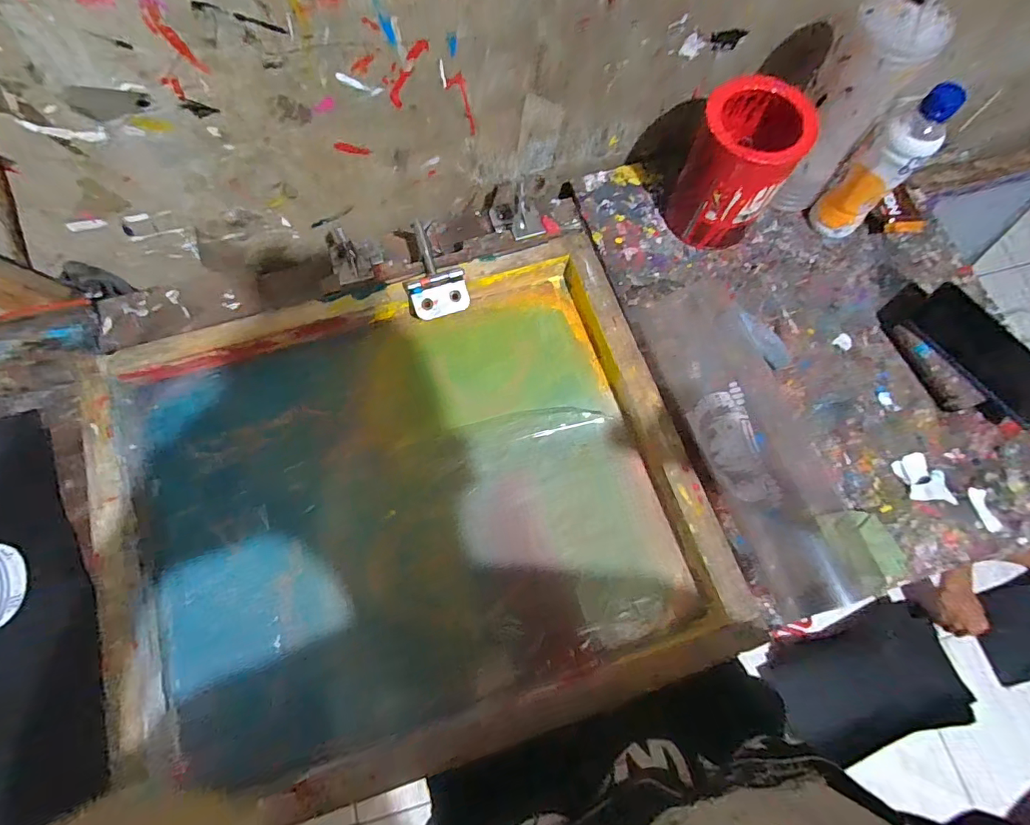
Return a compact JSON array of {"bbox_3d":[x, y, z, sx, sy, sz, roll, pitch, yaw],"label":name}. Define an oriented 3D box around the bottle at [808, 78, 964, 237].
[{"bbox_3d":[0.399,-0.266,0.520,0.059,0.172,0.058,-43,78,-13],"label":"bottle"}]

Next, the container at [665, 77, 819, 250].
[{"bbox_3d":[0.242,-0.268,0.531,0.103,0.141,0.108,0,72,-1],"label":"container"}]

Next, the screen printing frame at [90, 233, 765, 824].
[{"bbox_3d":[-0.103,0.082,0.466,0.534,0.037,0.444,-17,73,-6],"label":"screen printing frame"}]

